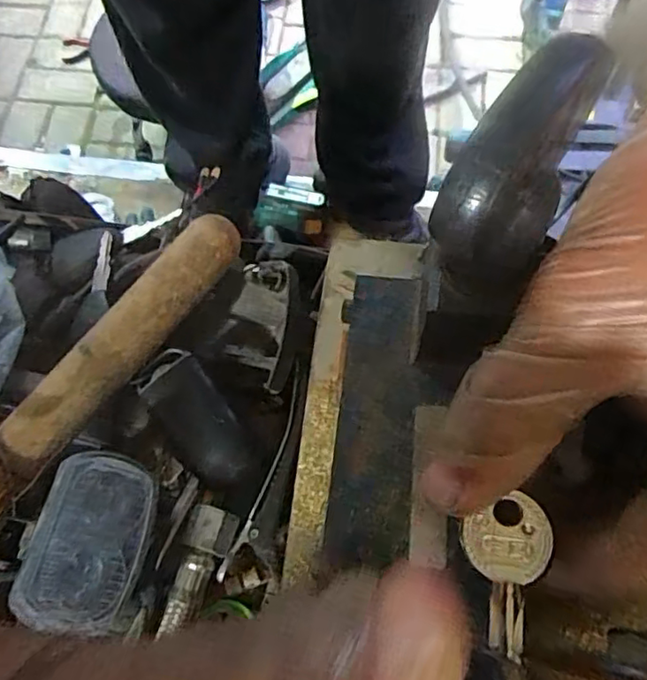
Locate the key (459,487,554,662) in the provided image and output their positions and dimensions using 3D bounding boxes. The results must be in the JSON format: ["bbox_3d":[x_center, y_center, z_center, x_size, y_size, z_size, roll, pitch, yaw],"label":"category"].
[{"bbox_3d":[0.044,0.056,0.143,0.019,0.005,0.036,3,71,2],"label":"key"}]

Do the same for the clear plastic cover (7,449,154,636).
[{"bbox_3d":[-0.083,0.070,0.210,0.037,0.013,0.057,19,56,-20],"label":"clear plastic cover"}]

